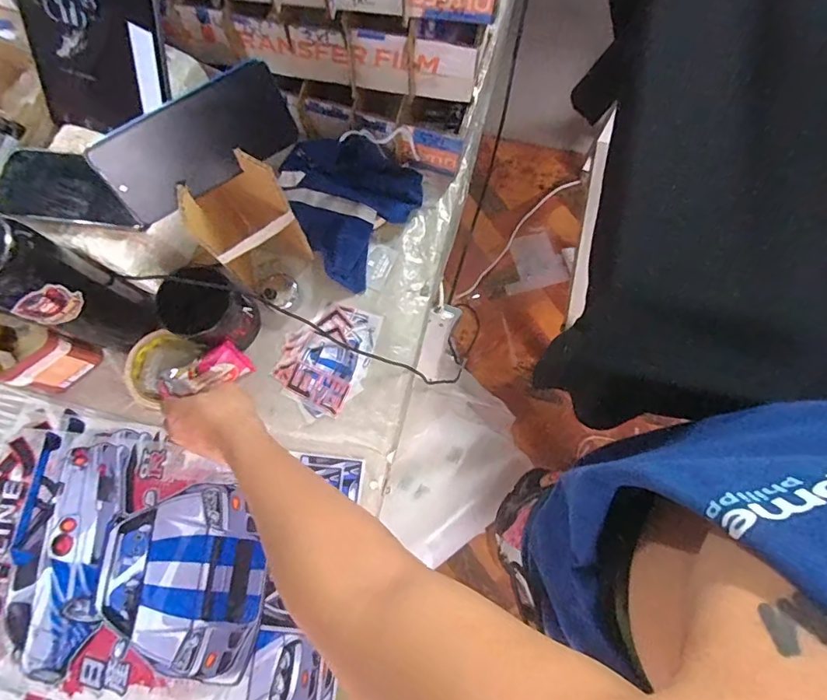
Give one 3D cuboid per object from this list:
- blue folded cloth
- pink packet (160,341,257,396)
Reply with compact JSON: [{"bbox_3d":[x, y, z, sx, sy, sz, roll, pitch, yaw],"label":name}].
[{"bbox_3d":[-0.085,-0.184,0.601,0.156,0.043,0.173,34,87,-9],"label":"blue folded cloth"},{"bbox_3d":[-0.240,0.024,0.569,0.095,0.055,0.032,-24,78,-4],"label":"pink packet"}]

